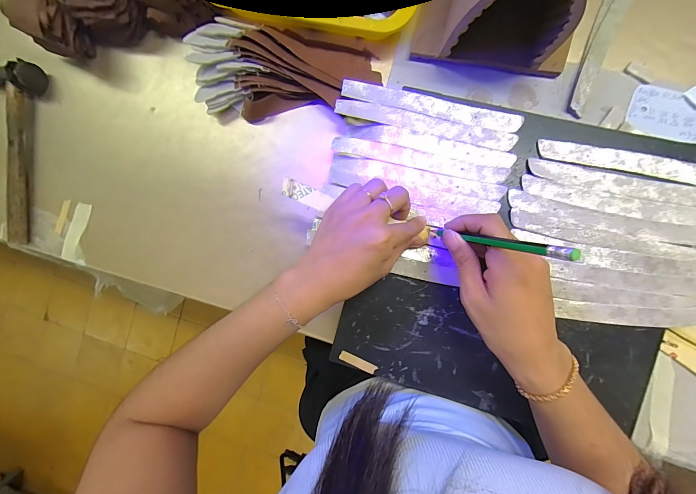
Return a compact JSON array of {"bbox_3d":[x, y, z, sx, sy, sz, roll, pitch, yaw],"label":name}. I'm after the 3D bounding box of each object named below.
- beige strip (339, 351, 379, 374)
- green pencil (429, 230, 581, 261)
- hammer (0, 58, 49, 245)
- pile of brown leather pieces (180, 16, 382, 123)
[{"bbox_3d":[0.011,0.126,0.322,0.042,0.004,0.011,23,93,7],"label":"beige strip"},{"bbox_3d":[0.105,-0.005,0.231,0.006,0.147,0.007,17,93,-16],"label":"green pencil"},{"bbox_3d":[-0.478,-0.131,0.413,0.090,0.028,0.242,7,91,7],"label":"hammer"},{"bbox_3d":[-0.078,-0.212,0.358,0.225,0.037,0.111,8,92,7],"label":"pile of brown leather pieces"}]

